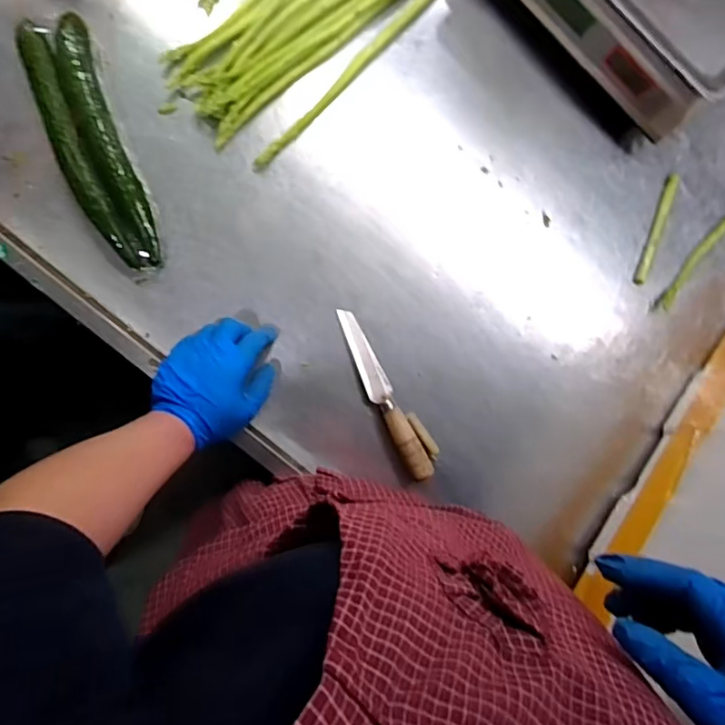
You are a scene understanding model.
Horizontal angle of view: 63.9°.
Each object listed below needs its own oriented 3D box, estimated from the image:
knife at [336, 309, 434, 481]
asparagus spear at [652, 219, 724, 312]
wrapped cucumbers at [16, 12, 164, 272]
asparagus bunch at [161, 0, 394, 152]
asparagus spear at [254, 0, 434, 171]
[{"bbox_3d":[0.023,0.035,0.645,0.028,0.033,0.202,-26,92,-7],"label":"knife"},{"bbox_3d":[0.403,-0.119,0.703,0.016,0.016,0.144,40,84,-5],"label":"asparagus spear"},{"bbox_3d":[-0.286,-0.227,0.614,0.073,0.041,0.271,-20,91,-8],"label":"wrapped cucumbers"},{"bbox_3d":[-0.075,-0.392,0.651,0.313,0.028,0.108,-44,94,-7],"label":"asparagus bunch"},{"bbox_3d":[-0.012,-0.331,0.666,0.020,0.009,0.308,42,84,-4],"label":"asparagus spear"}]

